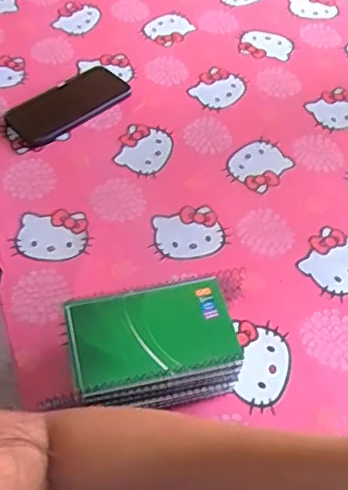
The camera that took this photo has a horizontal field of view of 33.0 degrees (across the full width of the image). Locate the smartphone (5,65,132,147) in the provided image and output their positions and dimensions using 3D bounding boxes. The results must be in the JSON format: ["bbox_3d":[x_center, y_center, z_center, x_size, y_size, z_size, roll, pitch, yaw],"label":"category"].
[{"bbox_3d":[-0.142,-0.190,0.792,0.167,0.013,0.086,-35,60,-23],"label":"smartphone"}]

